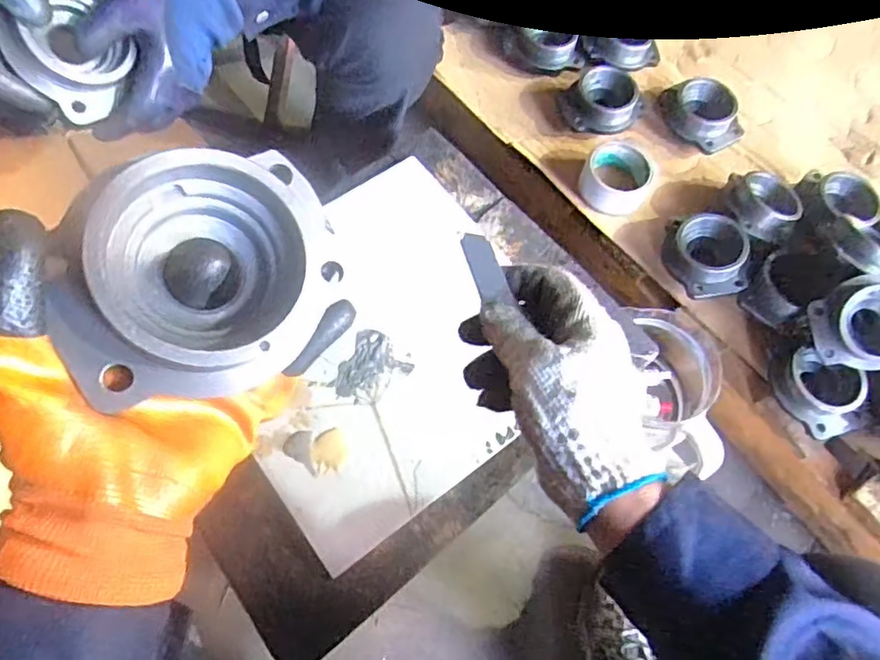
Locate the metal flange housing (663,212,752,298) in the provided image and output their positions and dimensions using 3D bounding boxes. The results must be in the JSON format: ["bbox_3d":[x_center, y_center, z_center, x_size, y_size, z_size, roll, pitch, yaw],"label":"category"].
[{"bbox_3d":[0.344,-0.093,0.785,0.089,0.064,0.102,5,66,-1],"label":"metal flange housing"}]

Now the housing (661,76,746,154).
[{"bbox_3d":[0.380,-0.314,0.878,0.075,0.069,0.107,-25,70,-14],"label":"housing"}]

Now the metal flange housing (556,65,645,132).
[{"bbox_3d":[0.232,-0.328,0.877,0.105,0.064,0.080,0,66,-4],"label":"metal flange housing"}]

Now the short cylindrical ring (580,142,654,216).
[{"bbox_3d":[0.244,-0.210,0.838,0.089,0.043,0.093,1,66,-3],"label":"short cylindrical ring"}]

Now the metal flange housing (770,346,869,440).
[{"bbox_3d":[0.450,0.074,0.727,0.090,0.053,0.102,-20,69,-11],"label":"metal flange housing"}]

